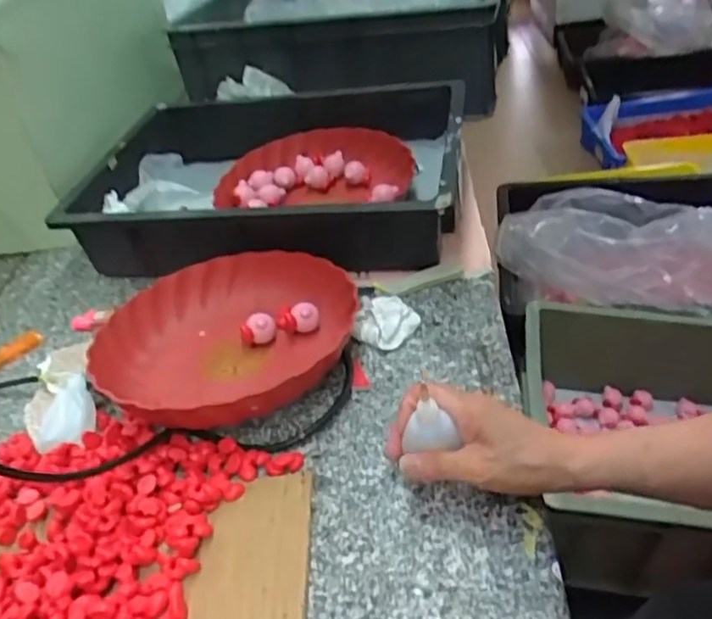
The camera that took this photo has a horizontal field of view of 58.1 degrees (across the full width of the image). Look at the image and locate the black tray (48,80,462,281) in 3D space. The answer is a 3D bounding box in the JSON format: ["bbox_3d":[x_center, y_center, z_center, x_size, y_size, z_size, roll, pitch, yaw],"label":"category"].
[{"bbox_3d":[-0.099,-0.175,0.819,0.453,0.107,0.352,2,40,10],"label":"black tray"}]

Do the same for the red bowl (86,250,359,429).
[{"bbox_3d":[-0.121,0.024,0.601,0.239,0.054,0.234,-4,39,3],"label":"red bowl"}]

